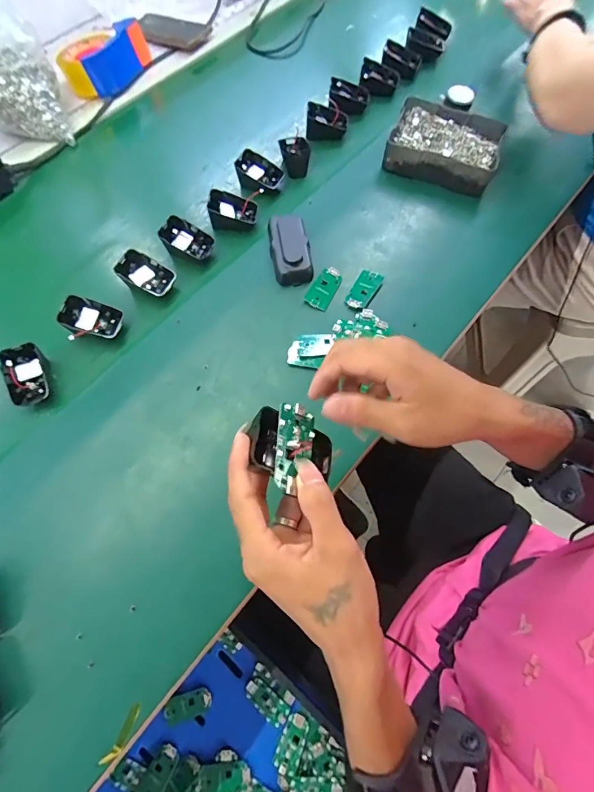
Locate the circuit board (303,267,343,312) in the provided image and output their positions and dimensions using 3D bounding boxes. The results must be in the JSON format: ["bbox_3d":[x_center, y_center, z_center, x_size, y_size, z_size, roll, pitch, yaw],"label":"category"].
[{"bbox_3d":[0.036,-0.142,0.524,0.031,0.004,0.065,24,70,11],"label":"circuit board"}]

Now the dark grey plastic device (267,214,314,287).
[{"bbox_3d":[-0.010,-0.199,0.535,0.050,0.024,0.103,-10,67,-3],"label":"dark grey plastic device"}]

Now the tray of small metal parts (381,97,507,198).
[{"bbox_3d":[0.223,-0.377,0.611,0.157,0.048,0.124,20,69,9],"label":"tray of small metal parts"}]

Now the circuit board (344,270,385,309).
[{"bbox_3d":[0.088,-0.139,0.524,0.030,0.005,0.061,29,71,12],"label":"circuit board"}]

